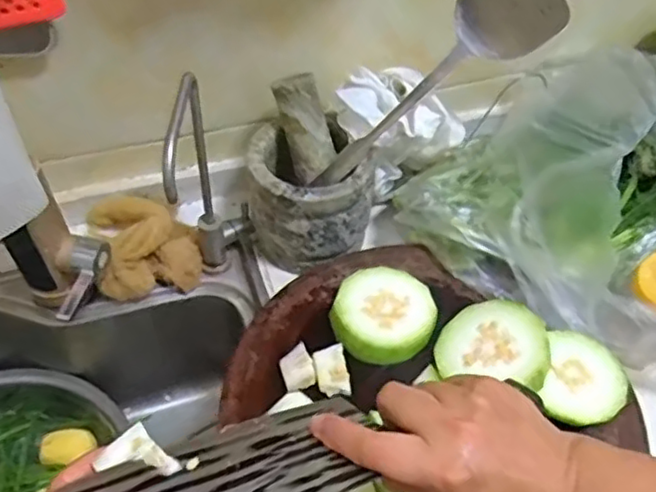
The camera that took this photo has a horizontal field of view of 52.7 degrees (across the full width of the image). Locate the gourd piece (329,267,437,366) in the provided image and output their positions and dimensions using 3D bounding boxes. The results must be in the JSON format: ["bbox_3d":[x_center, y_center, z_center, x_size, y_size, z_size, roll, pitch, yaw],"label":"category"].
[{"bbox_3d":[0.055,0.067,0.655,0.097,0.023,0.096,1,51,-2],"label":"gourd piece"}]

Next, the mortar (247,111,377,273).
[{"bbox_3d":[-0.021,-0.055,0.740,0.134,0.124,0.119,29,55,19],"label":"mortar"}]

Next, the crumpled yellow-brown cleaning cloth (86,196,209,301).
[{"bbox_3d":[-0.208,-0.005,0.758,0.113,0.050,0.122,-12,53,-13],"label":"crumpled yellow-brown cleaning cloth"}]

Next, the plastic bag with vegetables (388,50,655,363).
[{"bbox_3d":[0.275,-0.074,0.673,0.353,0.146,0.292,15,52,9],"label":"plastic bag with vegetables"}]

